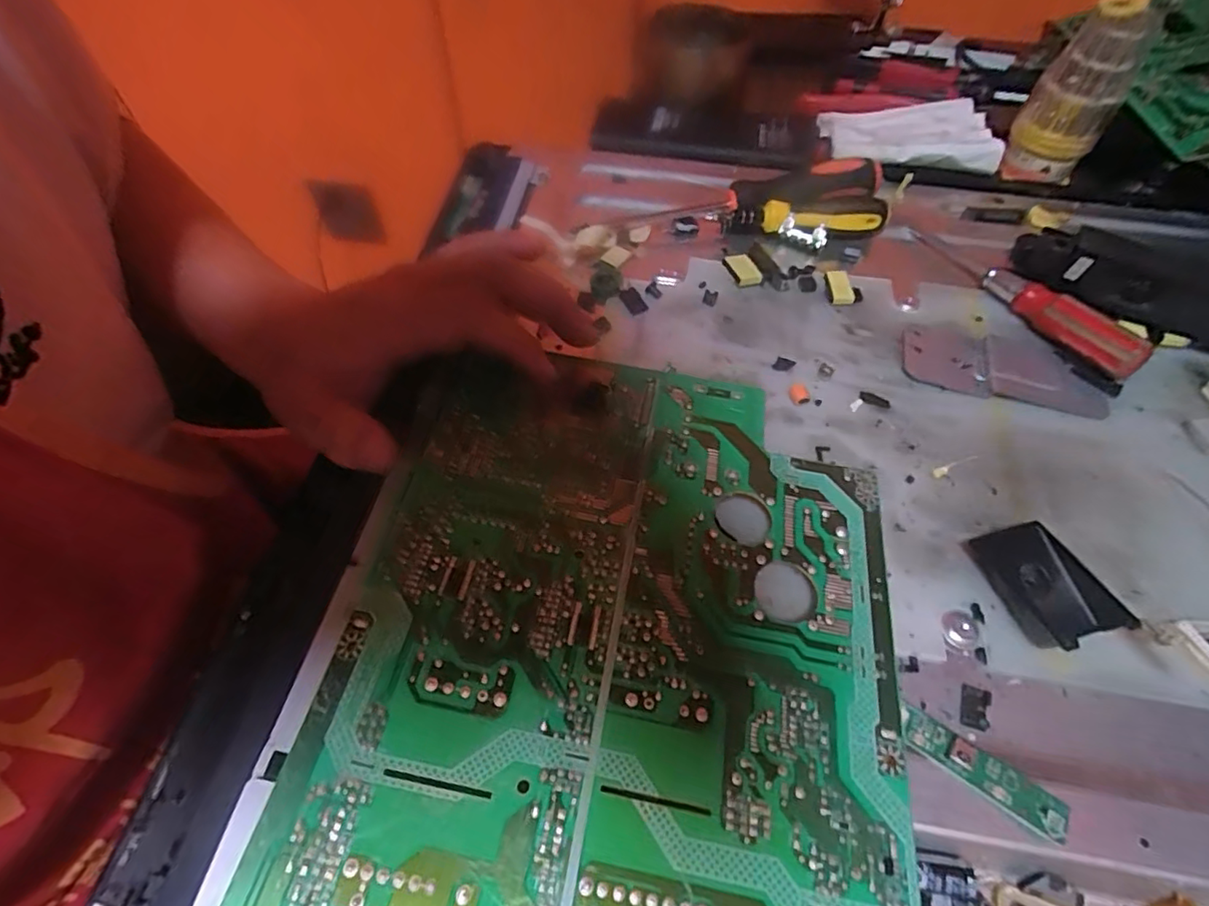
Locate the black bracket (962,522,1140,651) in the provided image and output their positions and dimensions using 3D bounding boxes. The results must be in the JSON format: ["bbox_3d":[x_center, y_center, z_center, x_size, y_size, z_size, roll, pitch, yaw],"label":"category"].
[{"bbox_3d":[0.174,0.051,0.226,0.028,0.013,0.049,-20,61,-13],"label":"black bracket"}]

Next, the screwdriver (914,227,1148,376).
[{"bbox_3d":[0.215,-0.083,0.300,0.019,0.021,0.129,-31,64,-19],"label":"screwdriver"}]

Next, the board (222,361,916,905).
[{"bbox_3d":[0.000,0.092,0.188,0.189,0.012,0.300,9,58,5],"label":"board"}]

